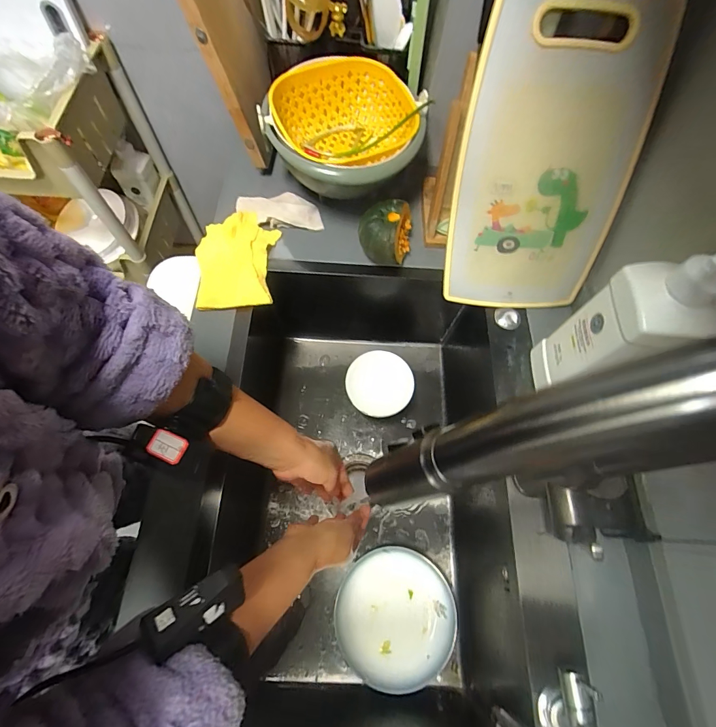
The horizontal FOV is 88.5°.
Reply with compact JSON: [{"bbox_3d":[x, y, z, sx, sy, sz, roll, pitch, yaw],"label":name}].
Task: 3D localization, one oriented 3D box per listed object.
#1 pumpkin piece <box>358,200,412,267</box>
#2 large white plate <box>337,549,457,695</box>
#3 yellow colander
[{"bbox_3d":[0.045,-0.208,0.585,0.080,0.074,0.093,27,69,13],"label":"pumpkin piece"},{"bbox_3d":[0.059,0.398,0.585,0.183,0.027,0.182,-1,66,1],"label":"large white plate"},{"bbox_3d":[-0.018,-0.359,0.571,0.225,0.095,0.225,-1,66,1],"label":"yellow colander"}]

